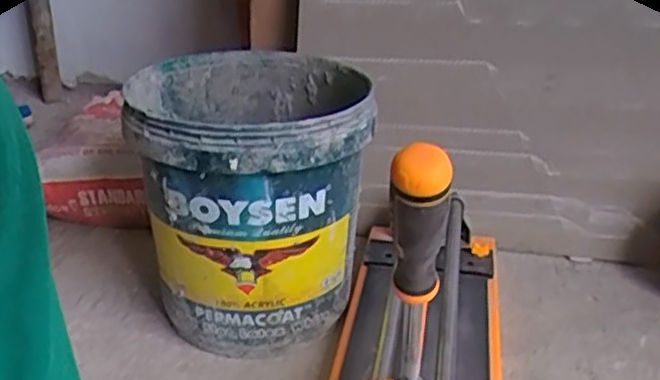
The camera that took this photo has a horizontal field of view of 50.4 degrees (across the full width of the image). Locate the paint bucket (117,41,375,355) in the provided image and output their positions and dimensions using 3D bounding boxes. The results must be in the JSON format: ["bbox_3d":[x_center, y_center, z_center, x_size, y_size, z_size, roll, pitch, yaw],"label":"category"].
[{"bbox_3d":[-0.105,0.021,0.909,0.267,0.327,0.295,-8,27,-17],"label":"paint bucket"}]

